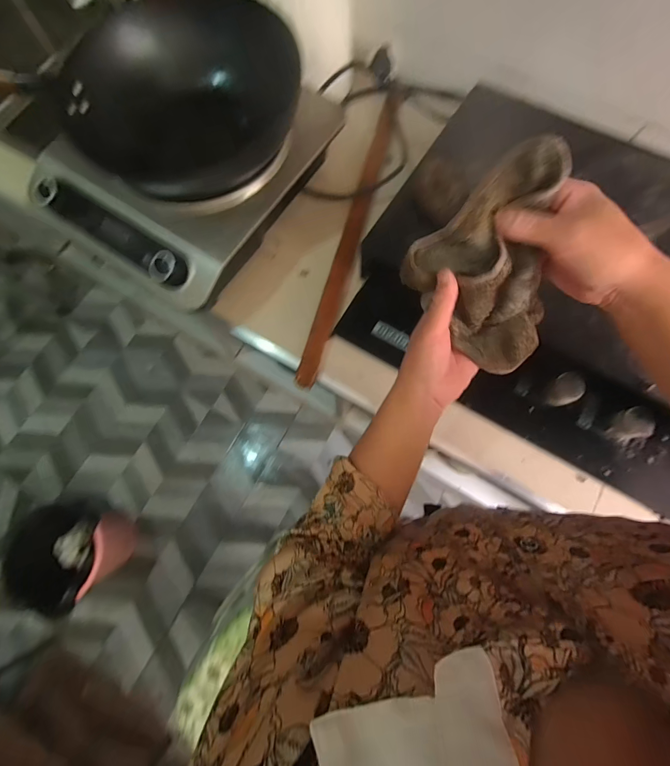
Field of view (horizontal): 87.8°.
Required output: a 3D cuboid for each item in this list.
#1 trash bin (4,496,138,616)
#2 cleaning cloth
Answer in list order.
[{"bbox_3d":[-0.780,0.508,1.059,0.277,0.247,0.293,-14,75,-3],"label":"trash bin"},{"bbox_3d":[0.144,-0.090,0.284,0.138,0.042,0.133,43,122,-12],"label":"cleaning cloth"}]

